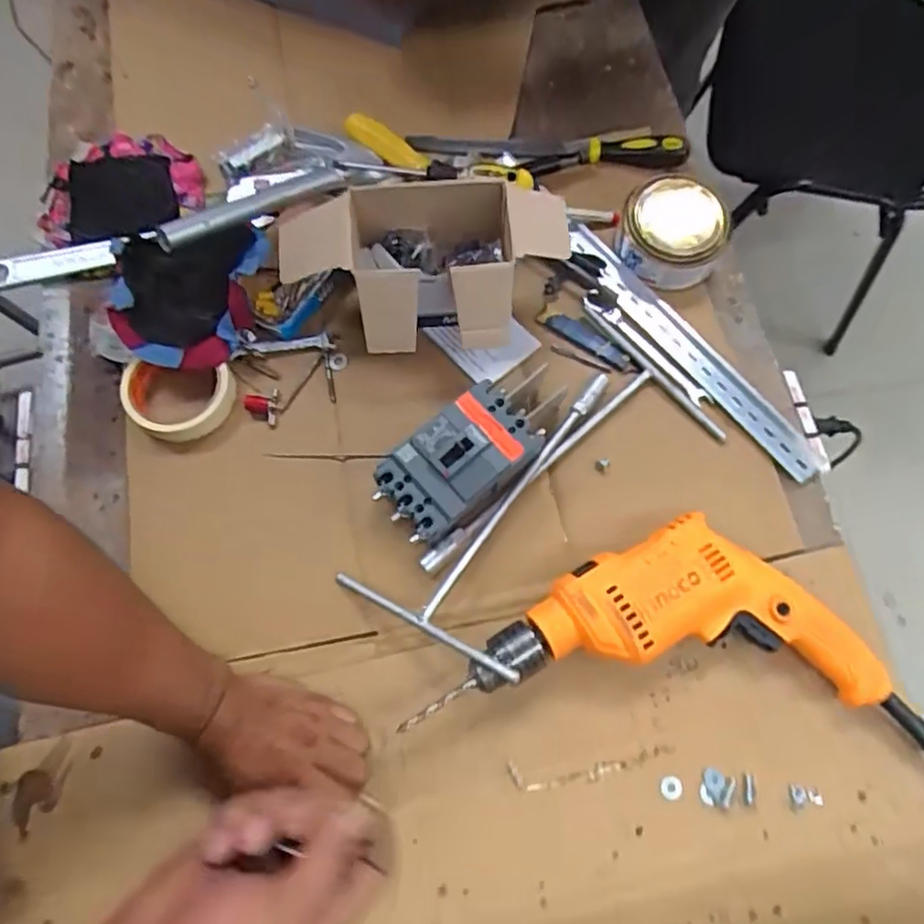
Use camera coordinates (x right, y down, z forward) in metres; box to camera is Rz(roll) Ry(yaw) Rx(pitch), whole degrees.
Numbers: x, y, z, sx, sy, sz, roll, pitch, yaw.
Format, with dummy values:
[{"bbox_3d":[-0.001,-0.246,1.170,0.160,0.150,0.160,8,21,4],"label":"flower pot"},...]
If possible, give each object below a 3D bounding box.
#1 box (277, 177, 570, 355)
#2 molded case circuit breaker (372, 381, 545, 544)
[{"bbox_3d":[-0.039,-0.167,0.634,0.235,0.102,0.131,-1,68,0],"label":"box"},{"bbox_3d":[0.001,0.001,0.594,0.141,0.070,0.077,-40,73,-14],"label":"molded case circuit breaker"}]

